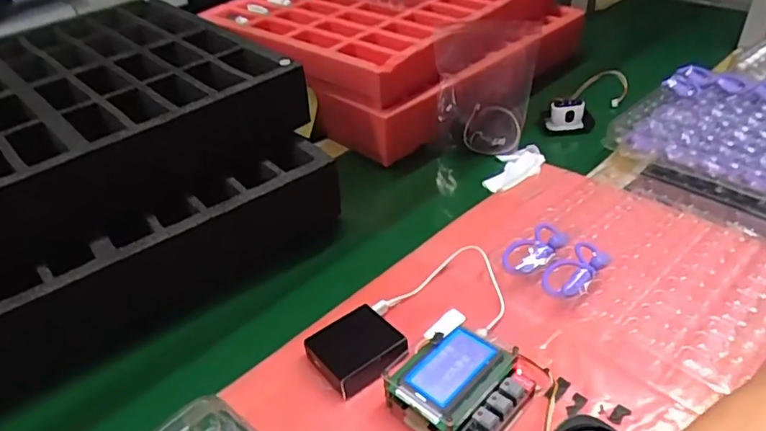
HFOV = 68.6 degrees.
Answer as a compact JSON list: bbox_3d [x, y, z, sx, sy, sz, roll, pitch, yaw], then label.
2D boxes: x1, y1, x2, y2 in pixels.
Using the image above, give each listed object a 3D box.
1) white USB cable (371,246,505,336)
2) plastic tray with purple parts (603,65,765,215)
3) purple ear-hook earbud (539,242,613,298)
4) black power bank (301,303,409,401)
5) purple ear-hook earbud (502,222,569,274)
[{"bbox_3d":[0.070,0.090,0.569,0.133,0.019,0.095,-32,52,-24],"label":"white USB cable"},{"bbox_3d":[0.487,-0.116,0.753,0.251,0.043,0.269,-32,46,-31],"label":"plastic tray with purple parts"},{"bbox_3d":[0.197,0.055,0.569,0.075,0.021,0.041,-30,45,-30],"label":"purple ear-hook earbud"},{"bbox_3d":[-0.023,0.125,0.521,0.077,0.023,0.074,-28,43,-27],"label":"black power bank"},{"bbox_3d":[0.166,0.036,0.598,0.084,0.019,0.046,-29,44,-29],"label":"purple ear-hook earbud"}]

